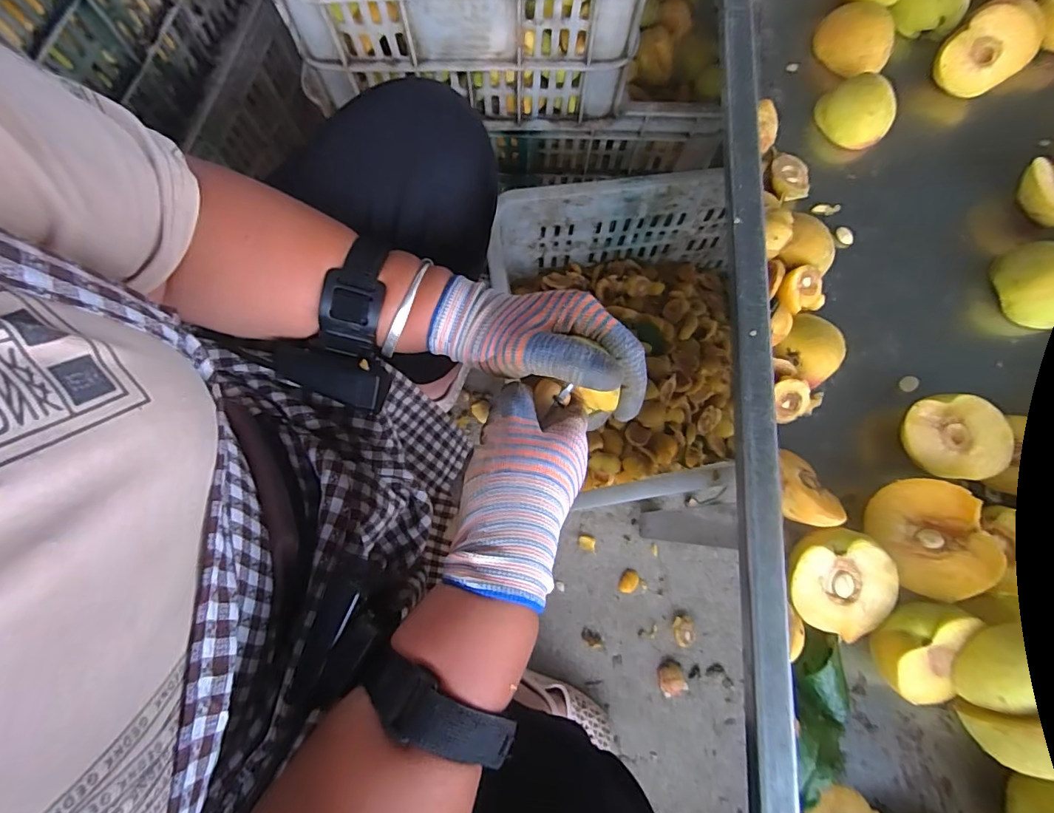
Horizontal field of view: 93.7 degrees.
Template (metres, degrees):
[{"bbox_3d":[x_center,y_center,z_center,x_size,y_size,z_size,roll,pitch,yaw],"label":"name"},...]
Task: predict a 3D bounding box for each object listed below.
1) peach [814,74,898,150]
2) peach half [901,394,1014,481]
[{"bbox_3d":[0.282,-0.252,0.422,0.058,0.036,0.058,0,77,0],"label":"peach"},{"bbox_3d":[0.295,0.023,0.348,0.059,0.035,0.057,-3,77,-1],"label":"peach half"}]

